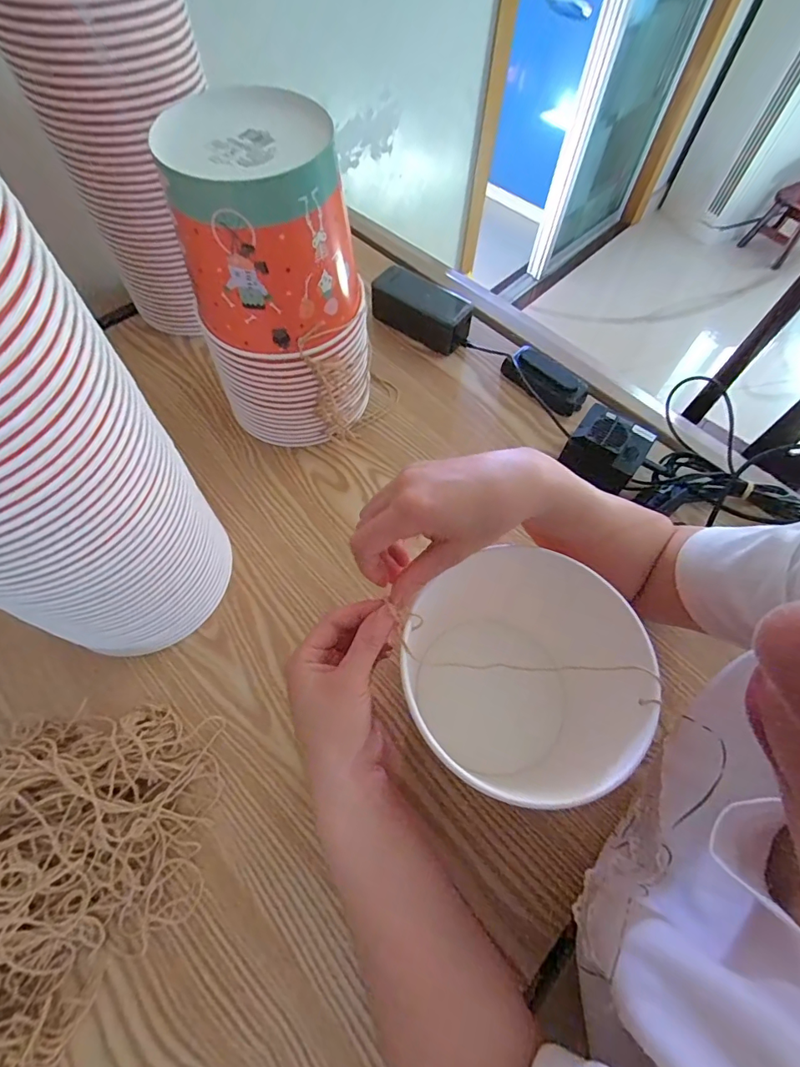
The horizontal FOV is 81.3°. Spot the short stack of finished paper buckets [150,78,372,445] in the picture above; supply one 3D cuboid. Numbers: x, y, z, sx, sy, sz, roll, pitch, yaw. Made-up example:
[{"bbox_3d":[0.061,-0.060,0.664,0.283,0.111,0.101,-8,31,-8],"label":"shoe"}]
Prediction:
[{"bbox_3d":[-0.107,-0.216,0.445,0.144,0.265,0.129,3,63,-1],"label":"short stack of finished paper buckets"}]

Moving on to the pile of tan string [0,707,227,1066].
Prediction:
[{"bbox_3d":[-0.255,0.231,0.324,0.188,0.068,0.260,41,68,17],"label":"pile of tan string"}]

